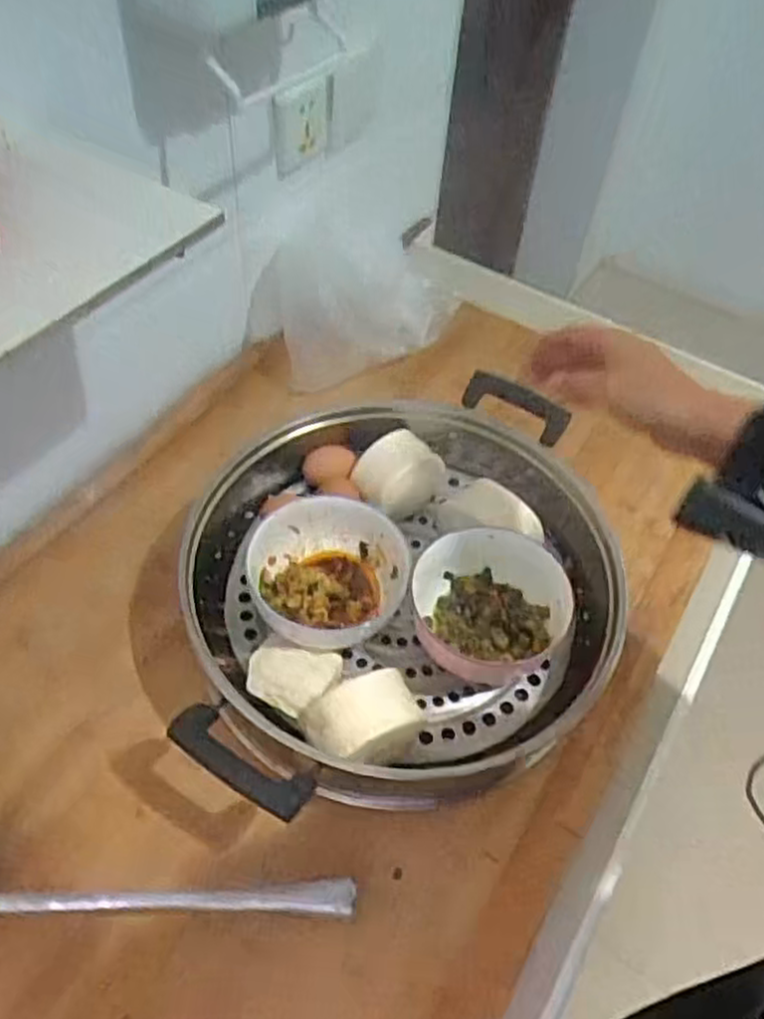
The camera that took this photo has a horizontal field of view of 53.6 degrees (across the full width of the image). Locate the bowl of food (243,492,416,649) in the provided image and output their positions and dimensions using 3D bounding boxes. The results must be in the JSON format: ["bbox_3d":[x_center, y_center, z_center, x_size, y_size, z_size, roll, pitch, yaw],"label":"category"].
[{"bbox_3d":[-0.044,0.063,0.665,0.134,0.079,0.121,-4,48,-11],"label":"bowl of food"}]

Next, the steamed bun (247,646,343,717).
[{"bbox_3d":[-0.073,0.145,0.624,0.072,0.041,0.055,9,47,1],"label":"steamed bun"}]

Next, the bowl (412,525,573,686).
[{"bbox_3d":[0.096,0.084,0.662,0.130,0.063,0.118,1,47,-6],"label":"bowl"}]

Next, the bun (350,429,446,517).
[{"bbox_3d":[0.018,-0.036,0.747,0.078,0.065,0.073,4,47,-4],"label":"bun"}]

